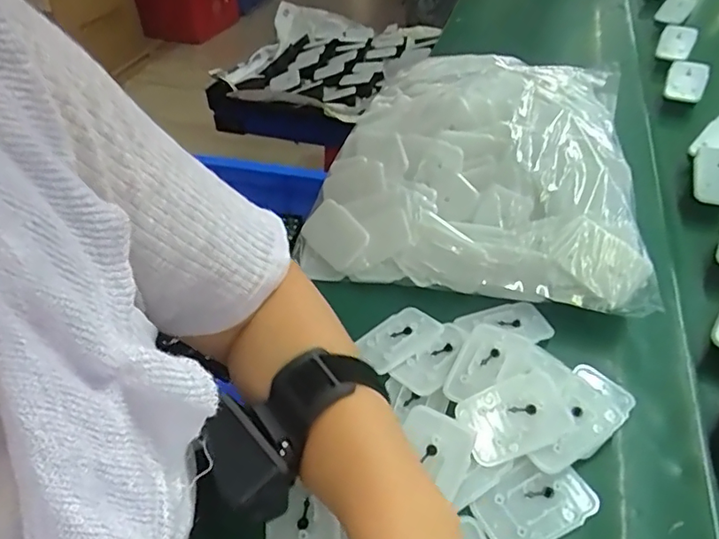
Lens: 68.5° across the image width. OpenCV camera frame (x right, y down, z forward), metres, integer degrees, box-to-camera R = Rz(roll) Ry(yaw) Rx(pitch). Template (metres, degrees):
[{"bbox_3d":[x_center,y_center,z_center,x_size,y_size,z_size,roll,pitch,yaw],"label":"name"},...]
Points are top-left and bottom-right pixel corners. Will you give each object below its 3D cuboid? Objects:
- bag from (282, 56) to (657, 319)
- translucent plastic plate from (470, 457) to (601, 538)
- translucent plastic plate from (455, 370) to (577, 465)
[{"bbox_3d":[0.122,-0.108,0.500,0.280,0.106,0.288,12,45,15],"label":"bag"},{"bbox_3d":[0.102,0.138,0.310,0.067,0.005,0.043,-26,52,-16],"label":"translucent plastic plate"},{"bbox_3d":[0.099,0.093,0.336,0.066,0.005,0.047,-22,58,-4],"label":"translucent plastic plate"}]

